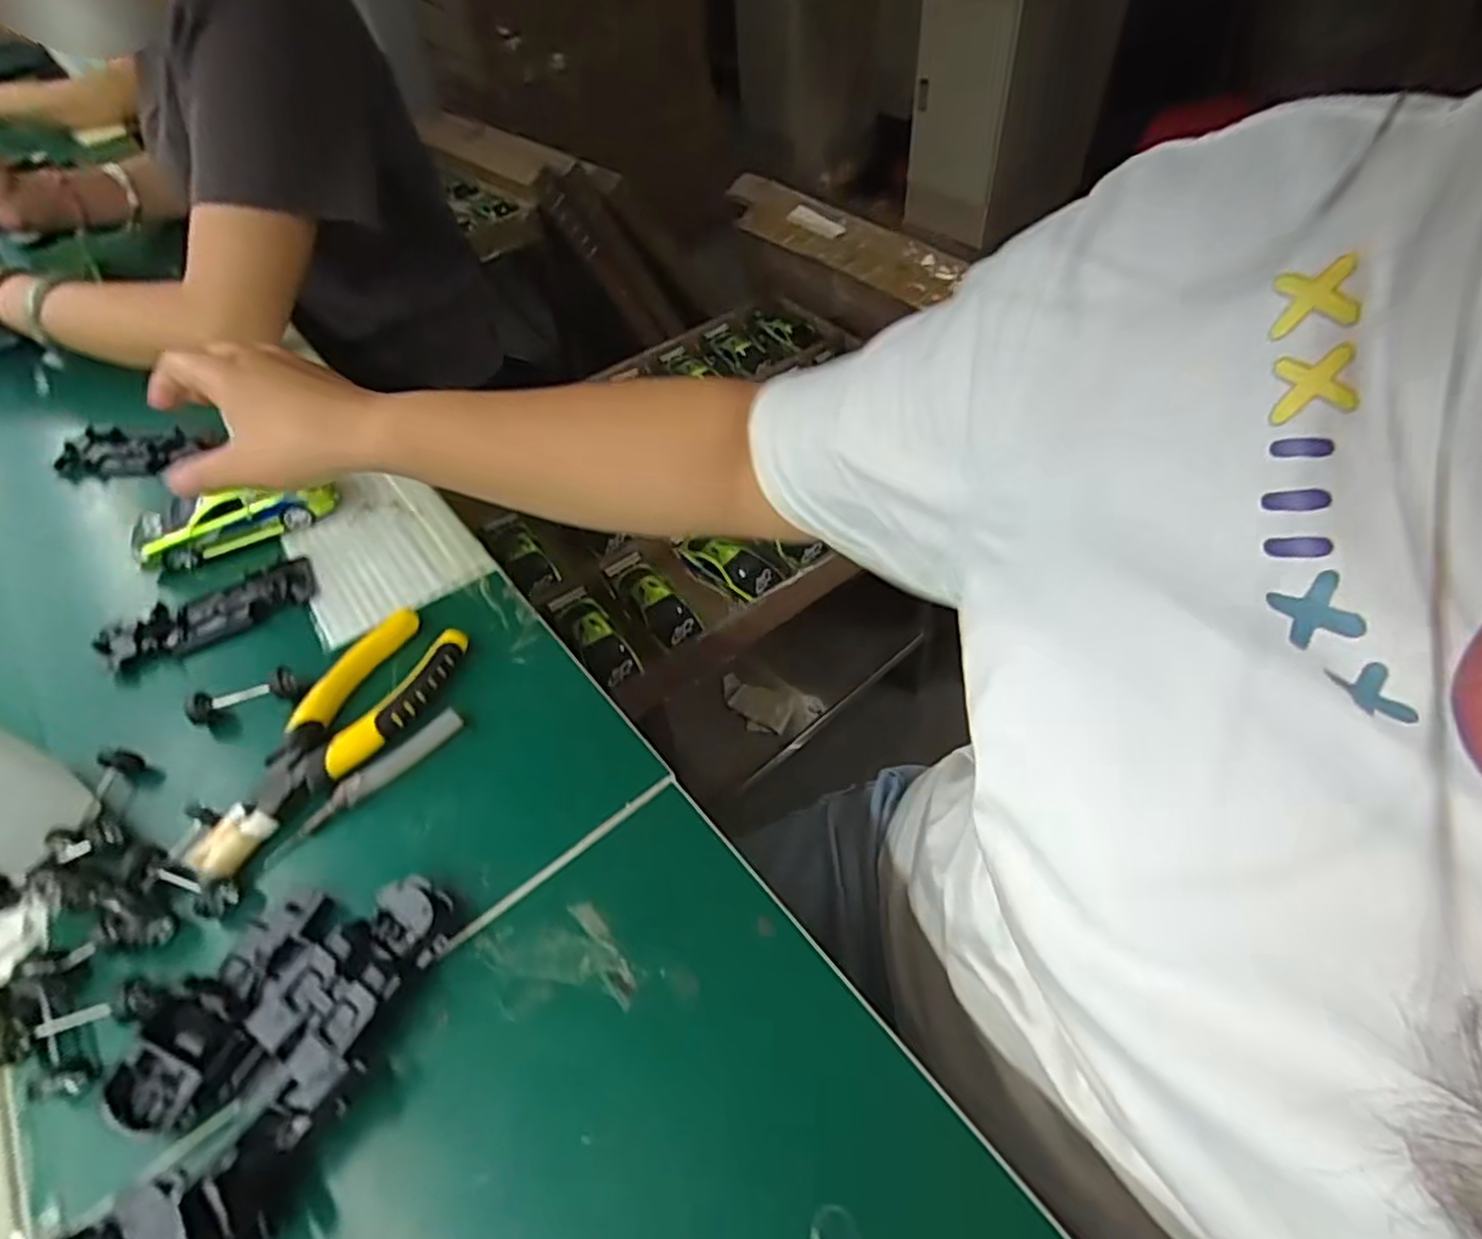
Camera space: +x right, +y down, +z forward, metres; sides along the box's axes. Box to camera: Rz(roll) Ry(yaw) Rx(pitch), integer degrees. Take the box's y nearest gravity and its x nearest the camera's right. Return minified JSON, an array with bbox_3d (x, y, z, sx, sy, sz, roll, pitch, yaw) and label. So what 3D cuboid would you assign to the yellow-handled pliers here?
[{"bbox_3d":[-0.217,0.062,0.393,0.058,0.013,0.163,16,54,18],"label":"yellow-handled pliers"}]

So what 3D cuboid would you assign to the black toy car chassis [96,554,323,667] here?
[{"bbox_3d":[-0.336,-0.005,0.458,0.122,0.012,0.045,-27,53,-16],"label":"black toy car chassis"}]

